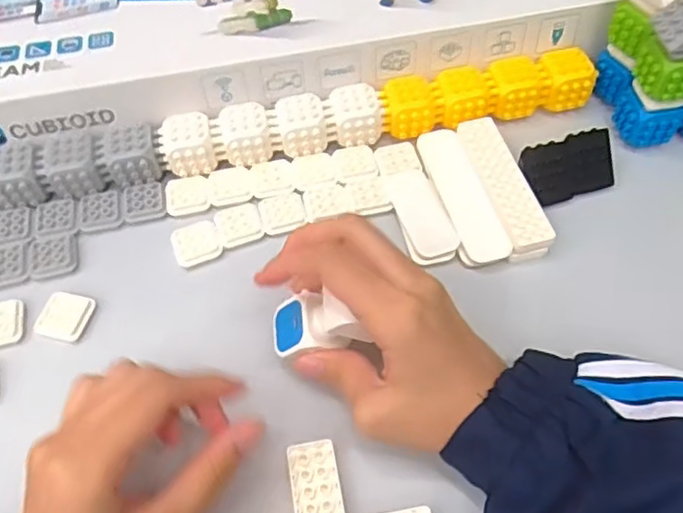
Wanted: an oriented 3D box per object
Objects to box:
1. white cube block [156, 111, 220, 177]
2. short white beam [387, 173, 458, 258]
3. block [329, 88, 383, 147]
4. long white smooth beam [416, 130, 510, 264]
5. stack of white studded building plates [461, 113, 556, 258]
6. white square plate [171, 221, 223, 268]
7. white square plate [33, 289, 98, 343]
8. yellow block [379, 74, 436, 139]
[{"bbox_3d":[-0.101,-0.074,0.414,0.033,0.028,0.034,-19,58,-11],"label":"white cube block"},{"bbox_3d":[0.050,-0.029,0.393,0.027,0.004,0.067,-15,57,-8],"label":"short white beam"},{"bbox_3d":[0.011,-0.094,0.424,0.033,0.028,0.029,-10,57,-5],"label":"block"},{"bbox_3d":[0.075,-0.042,0.401,0.028,0.008,0.104,-13,57,-7],"label":"long white smooth beam"},{"bbox_3d":[0.102,-0.046,0.404,0.025,0.019,0.105,-12,57,-7],"label":"stack of white studded building plates"},{"bbox_3d":[-0.089,-0.009,0.390,0.028,0.005,0.030,-19,58,-11],"label":"white square plate"},{"bbox_3d":[-0.159,0.033,0.365,0.028,0.008,0.028,13,58,10],"label":"white square plate"},{"bbox_3d":[0.044,-0.101,0.427,0.036,0.028,0.030,-1,57,1],"label":"yellow block"}]

